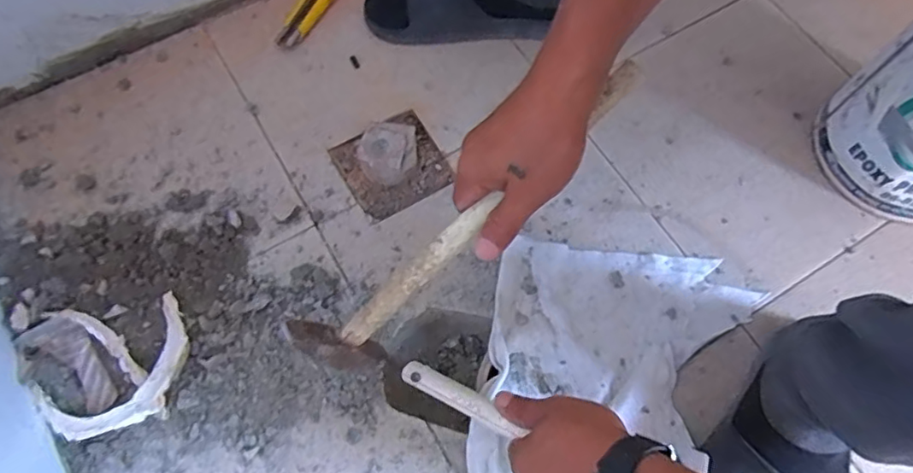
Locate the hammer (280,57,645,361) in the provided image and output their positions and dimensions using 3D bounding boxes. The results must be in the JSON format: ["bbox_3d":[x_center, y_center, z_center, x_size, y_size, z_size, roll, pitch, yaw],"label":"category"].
[{"bbox_3d":[0.015,-0.015,0.433,0.315,0.073,0.045,-42,74,3],"label":"hammer"}]

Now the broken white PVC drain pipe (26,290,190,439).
[{"bbox_3d":[-0.300,0.109,0.498,0.134,0.024,0.113,-12,70,-6],"label":"broken white PVC drain pipe"}]

